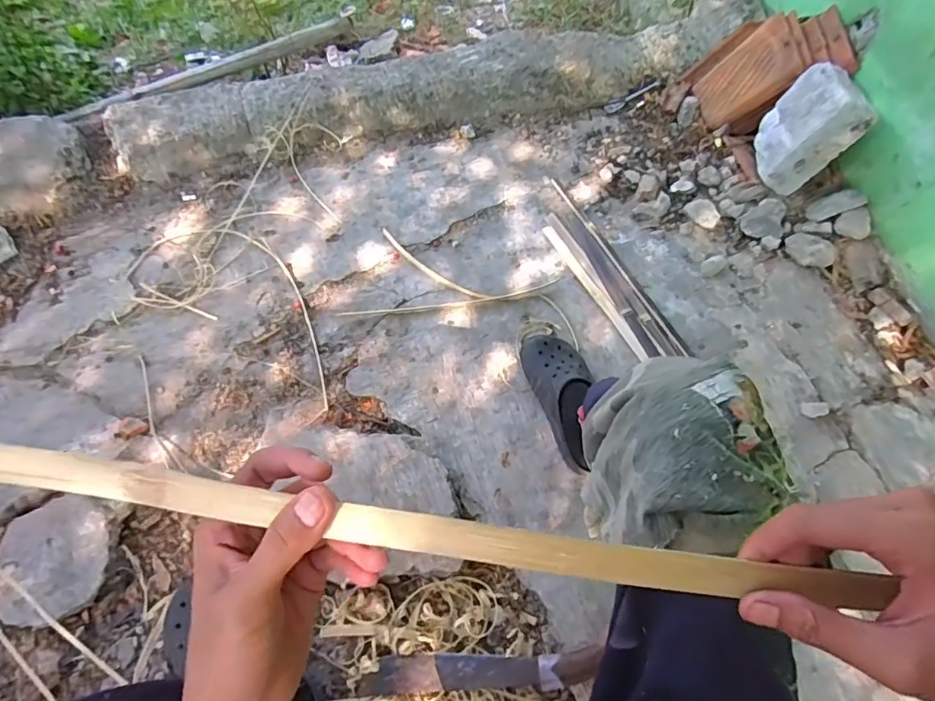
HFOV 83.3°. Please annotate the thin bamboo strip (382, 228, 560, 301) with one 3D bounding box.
[{"bbox_3d":[-0.016,-0.181,1.180,0.421,0.008,0.121,17,59,11],"label":"thin bamboo strip"}]

